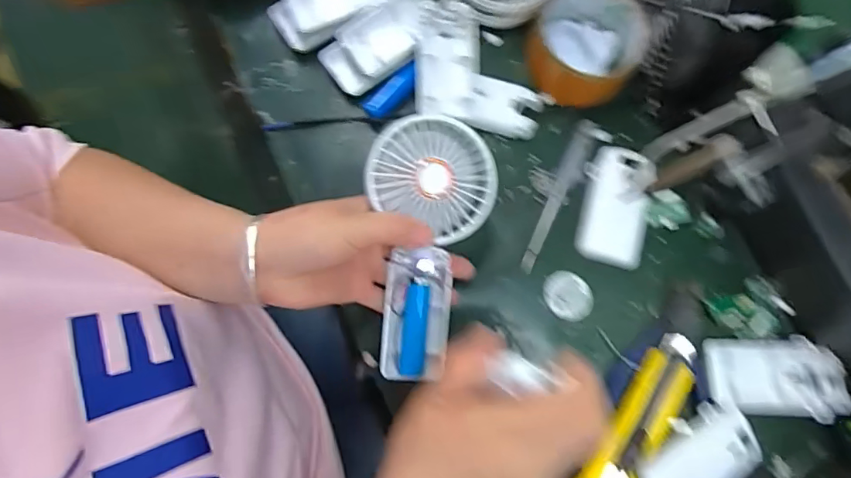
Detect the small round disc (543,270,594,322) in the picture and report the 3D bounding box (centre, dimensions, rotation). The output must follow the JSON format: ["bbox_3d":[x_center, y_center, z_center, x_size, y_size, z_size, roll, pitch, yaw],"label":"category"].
[{"bbox_3d":[0.112,0.045,0.376,0.037,0.004,0.039,0,79,-1],"label":"small round disc"}]

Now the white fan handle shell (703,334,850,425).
[{"bbox_3d":[0.259,0.102,0.355,0.101,0.019,0.055,4,79,0],"label":"white fan handle shell"}]

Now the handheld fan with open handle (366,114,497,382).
[{"bbox_3d":[0.001,0.008,0.336,0.083,0.024,0.180,5,96,0],"label":"handheld fan with open handle"}]

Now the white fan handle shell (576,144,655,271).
[{"bbox_3d":[0.153,-0.027,0.386,0.051,0.011,0.095,14,79,2],"label":"white fan handle shell"}]

